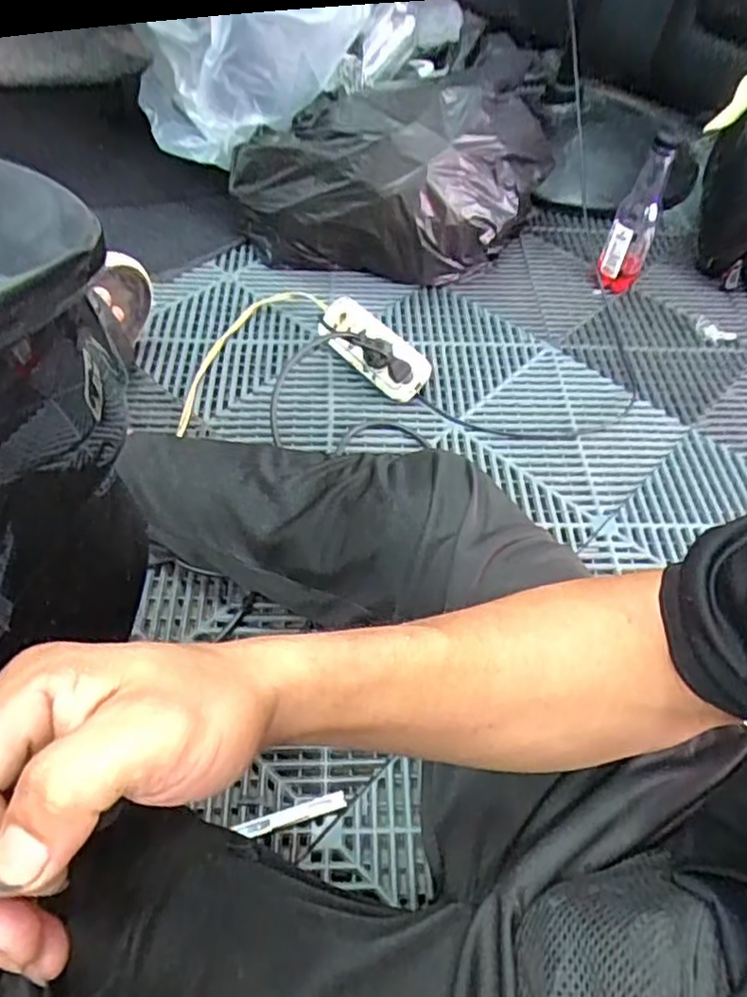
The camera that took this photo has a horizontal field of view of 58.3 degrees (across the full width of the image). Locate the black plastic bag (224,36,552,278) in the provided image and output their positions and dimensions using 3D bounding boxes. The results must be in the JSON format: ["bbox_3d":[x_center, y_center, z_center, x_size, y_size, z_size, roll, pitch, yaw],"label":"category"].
[{"bbox_3d":[0.025,-0.420,0.874,0.399,0.192,0.217,6,53,1],"label":"black plastic bag"}]

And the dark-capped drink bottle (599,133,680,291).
[{"bbox_3d":[0.347,-0.366,0.871,0.060,0.188,0.068,20,54,11],"label":"dark-capped drink bottle"}]

